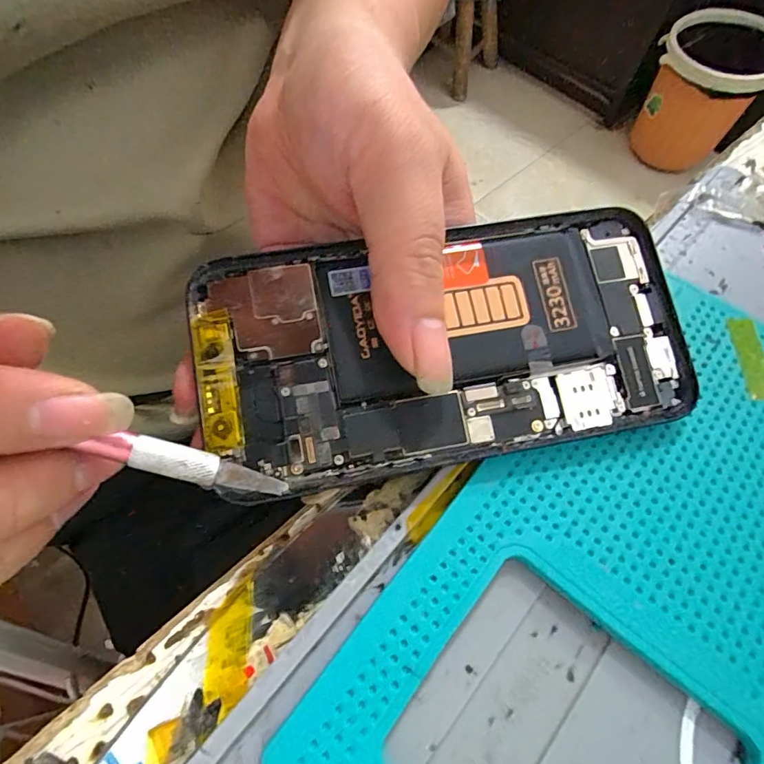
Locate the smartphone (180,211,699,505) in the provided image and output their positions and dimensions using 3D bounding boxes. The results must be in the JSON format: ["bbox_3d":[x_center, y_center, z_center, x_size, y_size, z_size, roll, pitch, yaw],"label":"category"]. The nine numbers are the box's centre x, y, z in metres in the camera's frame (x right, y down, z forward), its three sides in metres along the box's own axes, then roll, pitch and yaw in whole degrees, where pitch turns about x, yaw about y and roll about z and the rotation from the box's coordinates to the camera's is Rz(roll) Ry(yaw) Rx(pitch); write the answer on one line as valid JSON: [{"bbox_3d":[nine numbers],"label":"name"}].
[{"bbox_3d":[0.019,-0.012,0.141,0.144,0.005,0.070,-10,80,-7],"label":"smartphone"}]

